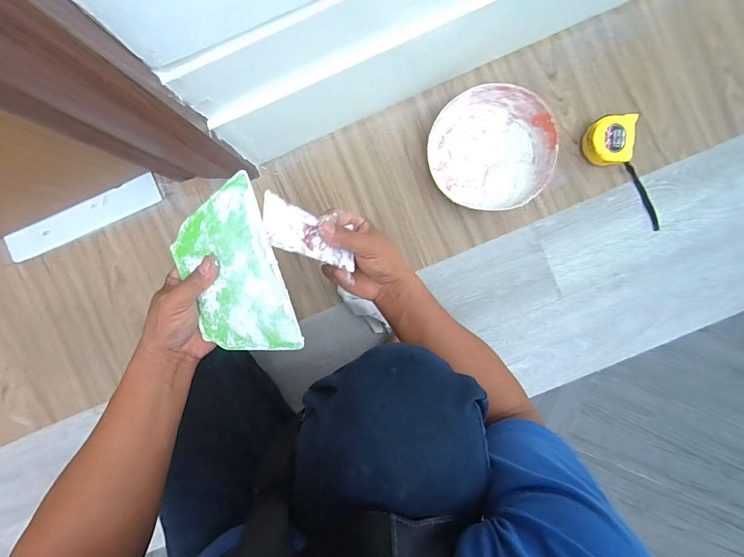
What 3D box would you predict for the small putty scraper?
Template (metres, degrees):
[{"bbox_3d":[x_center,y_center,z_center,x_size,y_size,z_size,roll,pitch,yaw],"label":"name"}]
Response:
[{"bbox_3d":[-0.061,-0.043,0.358,0.004,0.110,0.049,-17,66,37],"label":"small putty scraper"}]

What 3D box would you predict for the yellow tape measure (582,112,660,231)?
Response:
[{"bbox_3d":[0.448,-0.181,0.623,0.083,0.044,0.215,-23,93,1],"label":"yellow tape measure"}]

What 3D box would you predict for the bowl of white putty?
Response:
[{"bbox_3d":[0.205,-0.227,0.612,0.202,0.067,0.190,0,93,0],"label":"bowl of white putty"}]

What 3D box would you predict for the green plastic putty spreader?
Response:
[{"bbox_3d":[-0.140,0.000,0.353,0.124,0.004,0.164,-21,90,26],"label":"green plastic putty spreader"}]

